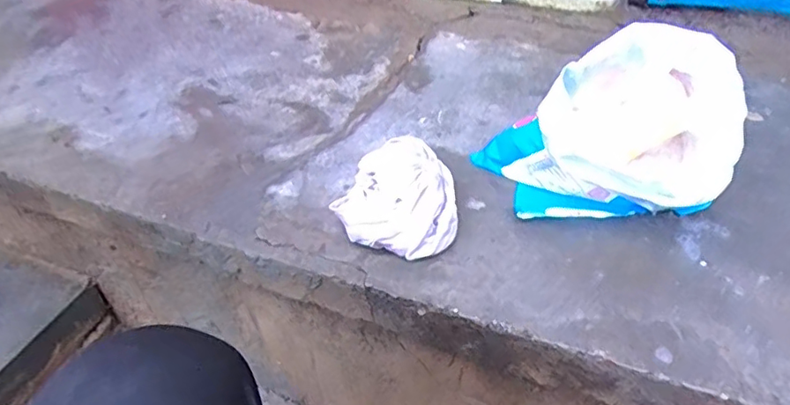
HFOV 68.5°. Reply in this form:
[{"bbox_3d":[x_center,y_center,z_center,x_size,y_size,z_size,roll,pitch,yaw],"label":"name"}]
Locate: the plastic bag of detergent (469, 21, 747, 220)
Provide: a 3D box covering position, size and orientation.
[{"bbox_3d":[0.218,-0.063,0.557,0.207,0.132,0.165,-17,46,-12],"label":"plastic bag of detergent"}]

